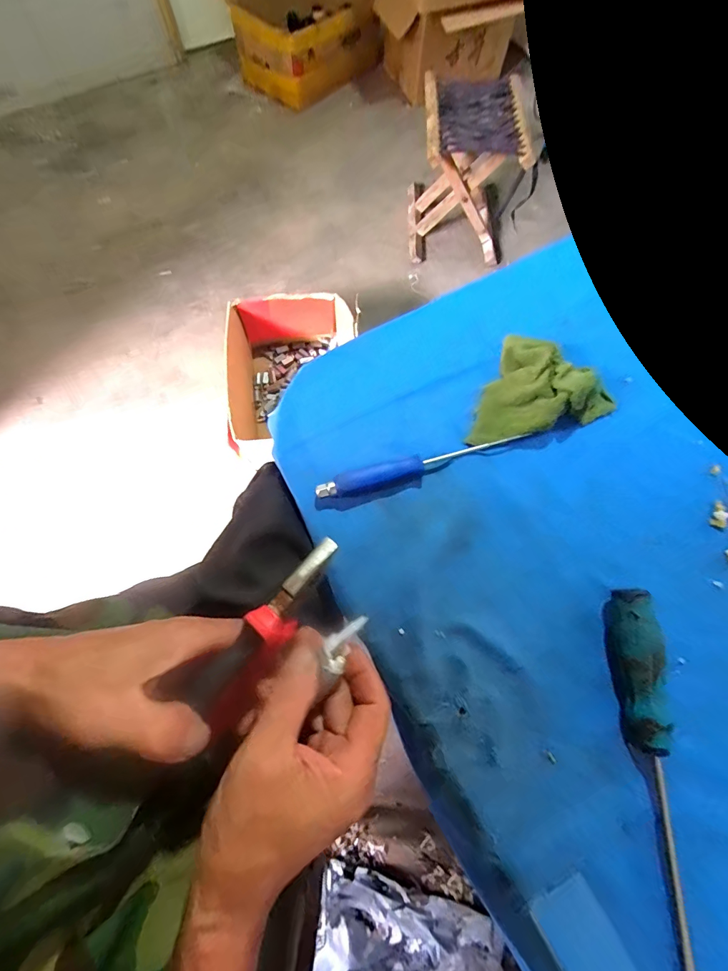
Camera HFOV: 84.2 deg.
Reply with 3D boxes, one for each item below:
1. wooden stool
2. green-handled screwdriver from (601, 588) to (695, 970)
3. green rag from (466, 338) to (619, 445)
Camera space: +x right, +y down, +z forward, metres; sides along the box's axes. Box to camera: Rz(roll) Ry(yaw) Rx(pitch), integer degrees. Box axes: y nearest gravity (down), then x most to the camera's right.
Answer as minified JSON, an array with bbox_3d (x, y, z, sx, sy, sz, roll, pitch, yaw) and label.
[{"bbox_3d":[0.293,-0.901,1.171,0.291,0.304,0.314,4,72,0],"label":"wooden stool"},{"bbox_3d":[0.199,0.195,0.267,0.030,0.027,0.240,-2,72,-2],"label":"green-handled screwdriver"},{"bbox_3d":[0.162,-0.072,0.354,0.107,0.032,0.108,24,73,6],"label":"green rag"}]

